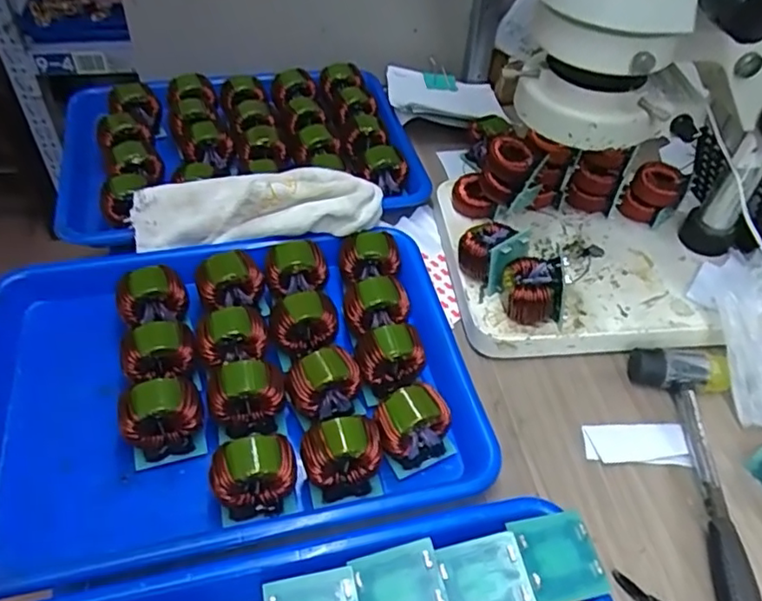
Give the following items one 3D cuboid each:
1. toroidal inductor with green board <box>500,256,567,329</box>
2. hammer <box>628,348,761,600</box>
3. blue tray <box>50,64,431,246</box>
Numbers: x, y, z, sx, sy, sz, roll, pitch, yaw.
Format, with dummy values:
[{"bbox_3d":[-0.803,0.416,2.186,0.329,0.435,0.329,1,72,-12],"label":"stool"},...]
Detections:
[{"bbox_3d":[0.114,-0.011,0.462,0.043,0.047,0.041,-3,48,-6],"label":"toroidal inductor with green board"},{"bbox_3d":[0.224,0.140,0.382,0.065,0.025,0.261,3,47,-2],"label":"hammer"},{"bbox_3d":[-0.138,-0.159,0.604,0.339,0.056,0.240,-6,48,-10],"label":"blue tray"}]

